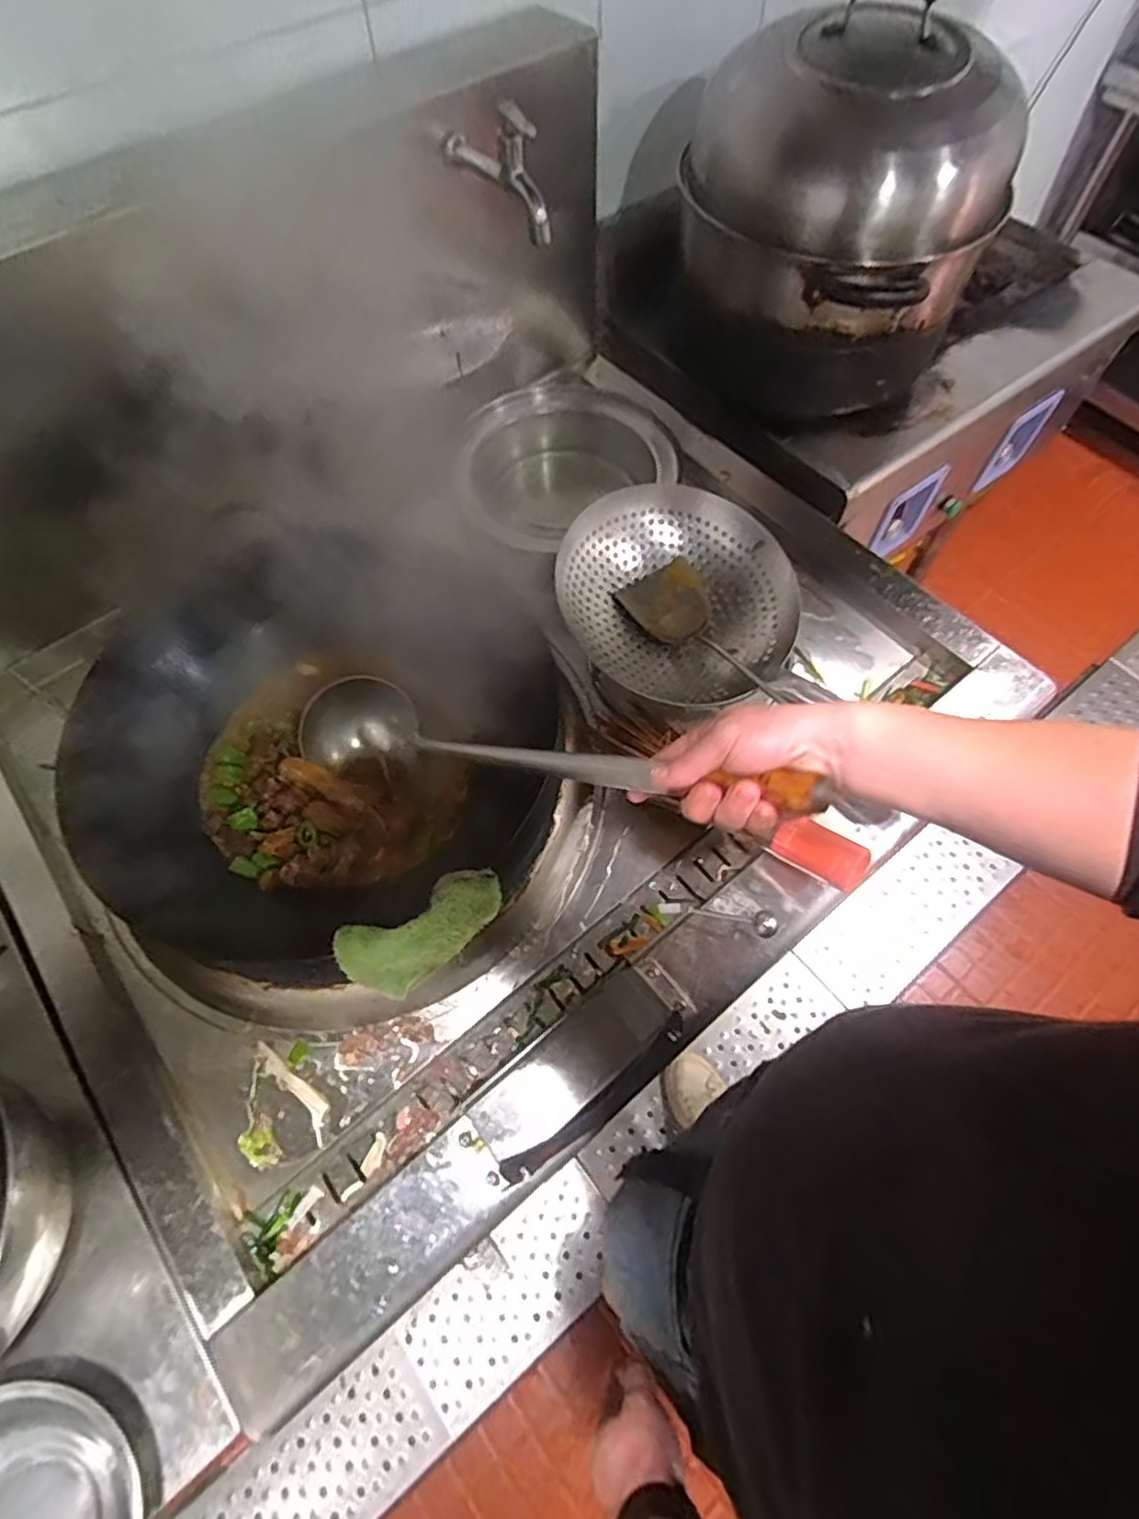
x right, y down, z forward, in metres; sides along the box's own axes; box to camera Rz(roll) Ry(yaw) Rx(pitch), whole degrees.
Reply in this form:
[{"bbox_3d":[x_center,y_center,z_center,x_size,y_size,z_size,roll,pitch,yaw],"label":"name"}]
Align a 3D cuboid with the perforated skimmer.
[{"bbox_3d":[0.129,-0.186,0.792,0.274,0.090,0.252,0,62,1],"label":"perforated skimmer"}]

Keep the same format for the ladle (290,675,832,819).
[{"bbox_3d":[-0.058,-0.006,0.573,0.523,0.070,0.087,11,59,39],"label":"ladle"}]

